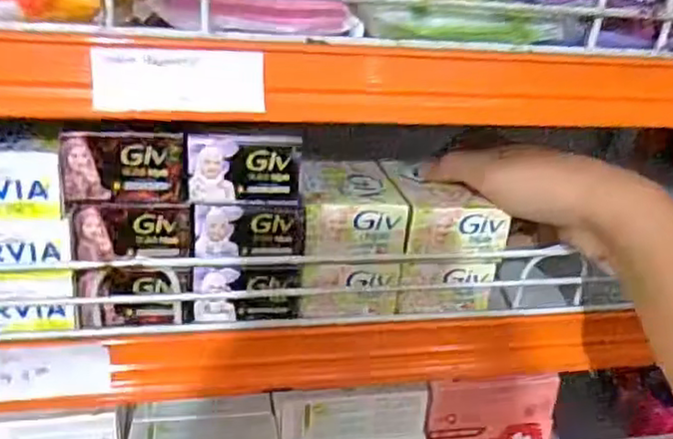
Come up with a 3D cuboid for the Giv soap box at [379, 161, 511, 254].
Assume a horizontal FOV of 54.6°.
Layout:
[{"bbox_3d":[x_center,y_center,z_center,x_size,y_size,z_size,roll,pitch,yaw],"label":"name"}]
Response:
[{"bbox_3d":[0.061,-0.009,0.391,0.057,0.029,0.075,0,23,-12],"label":"Giv soap box"}]

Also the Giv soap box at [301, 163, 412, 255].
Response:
[{"bbox_3d":[0.006,-0.010,0.383,0.056,0.031,0.076,1,23,-9],"label":"Giv soap box"}]

